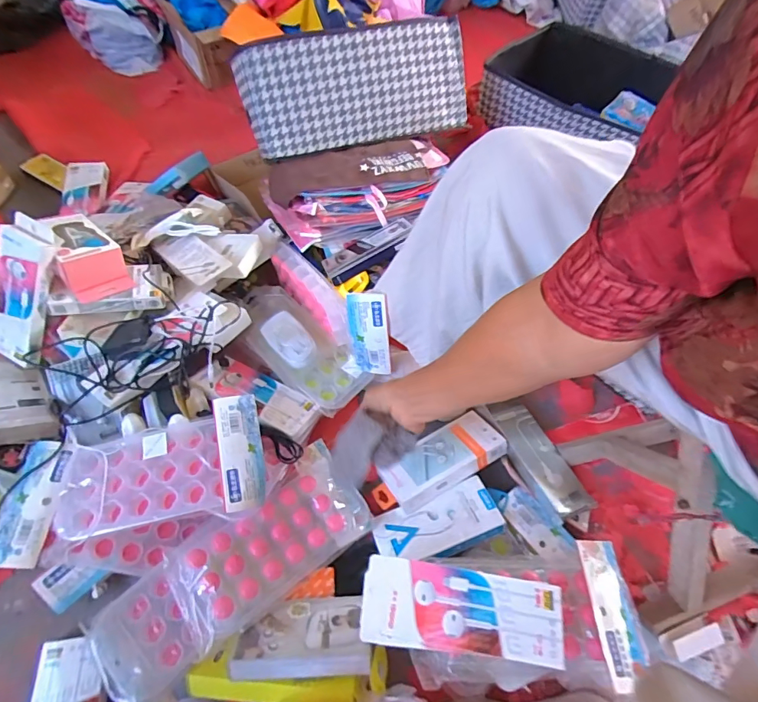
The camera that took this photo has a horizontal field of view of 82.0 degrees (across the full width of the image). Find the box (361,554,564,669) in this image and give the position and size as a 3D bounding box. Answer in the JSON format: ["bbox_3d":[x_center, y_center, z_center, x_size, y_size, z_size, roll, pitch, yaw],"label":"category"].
[{"bbox_3d":[0.089,0.282,0.475,0.210,0.020,0.082,7,59,4],"label":"box"}]

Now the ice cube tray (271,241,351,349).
[{"bbox_3d":[-0.115,-0.098,0.709,0.031,0.091,0.196,-32,64,-19],"label":"ice cube tray"}]

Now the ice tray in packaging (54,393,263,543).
[{"bbox_3d":[-0.281,0.144,0.550,0.252,0.032,0.145,-8,59,-6],"label":"ice tray in packaging"}]

